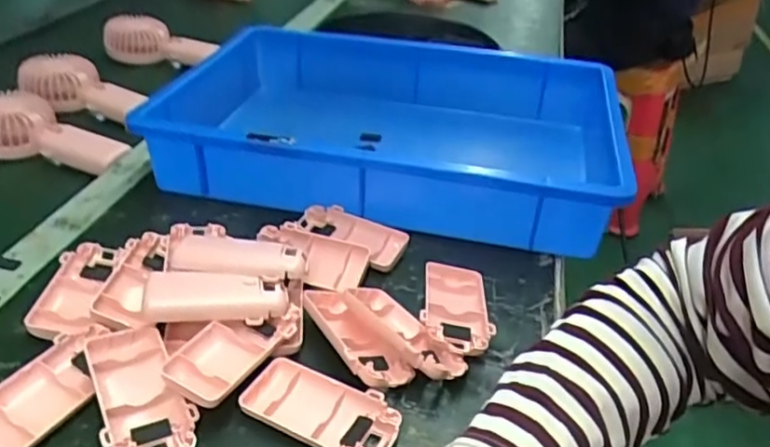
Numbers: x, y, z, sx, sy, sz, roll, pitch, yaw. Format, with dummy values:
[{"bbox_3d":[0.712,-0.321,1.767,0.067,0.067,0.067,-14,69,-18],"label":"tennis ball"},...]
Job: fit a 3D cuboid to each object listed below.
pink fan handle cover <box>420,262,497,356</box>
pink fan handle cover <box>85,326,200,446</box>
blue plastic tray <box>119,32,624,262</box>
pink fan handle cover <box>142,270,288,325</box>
[{"bbox_3d":[0.053,0.063,0.467,0.050,0.022,0.096,7,35,4],"label":"pink fan handle cover"},{"bbox_3d":[-0.151,0.106,0.381,0.049,0.027,0.096,-19,41,-29],"label":"pink fan handle cover"},{"bbox_3d":[0.017,-0.111,0.662,0.441,0.081,0.328,9,36,7],"label":"blue plastic tray"},{"bbox_3d":[-0.115,0.050,0.424,0.092,0.019,0.036,-1,35,-7],"label":"pink fan handle cover"}]

